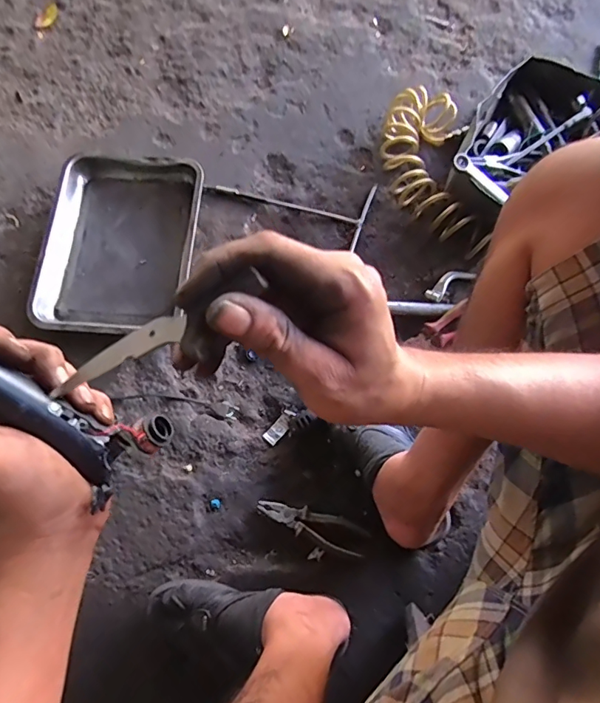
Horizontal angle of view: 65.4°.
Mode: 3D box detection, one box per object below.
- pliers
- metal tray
[{"bbox_3d":[0.019,0.267,0.725,0.173,0.021,0.047,18,76,6],"label":"pliers"},{"bbox_3d":[-0.331,-0.196,0.854,0.270,0.047,0.341,5,75,3],"label":"metal tray"}]

